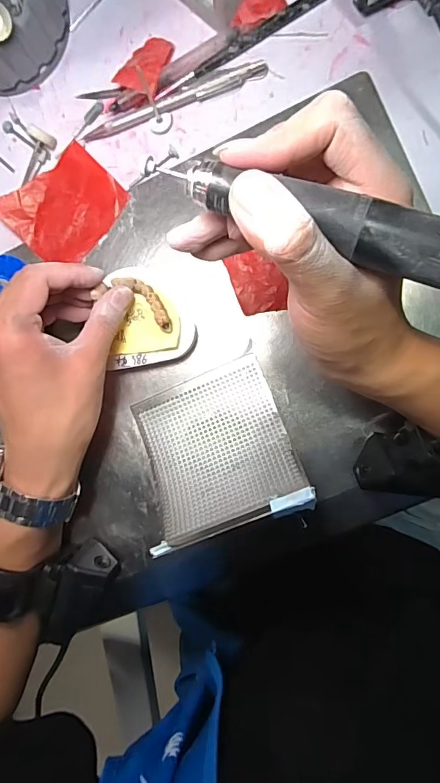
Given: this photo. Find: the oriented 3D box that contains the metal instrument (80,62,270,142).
[{"bbox_3d":[-0.034,-0.209,0.317,0.141,0.009,0.010,-16,90,7],"label":"metal instrument"}]

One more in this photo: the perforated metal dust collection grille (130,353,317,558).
[{"bbox_3d":[-0.006,0.035,0.286,0.097,0.077,0.094,-24,89,7],"label":"perforated metal dust collection grille"}]

